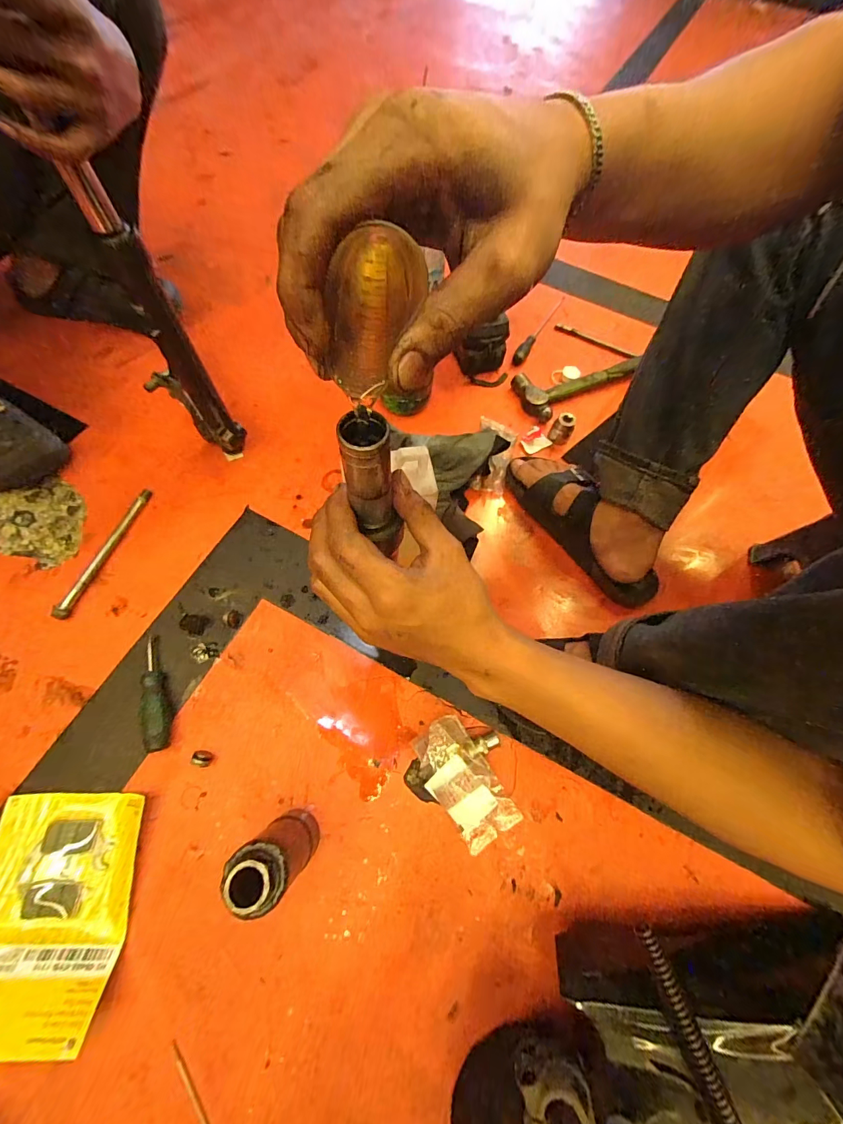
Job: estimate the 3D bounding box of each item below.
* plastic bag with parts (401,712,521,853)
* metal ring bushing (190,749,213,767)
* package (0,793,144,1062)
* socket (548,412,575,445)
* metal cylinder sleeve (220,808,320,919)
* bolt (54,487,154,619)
[{"bbox_3d":[0.054,0.245,0.454,0.138,0.033,0.106,40,70,13],"label":"plastic bag with parts"},{"bbox_3d":[-0.245,0.221,0.447,0.018,0.024,0.016,5,64,-1],"label":"metal ring bushing"},{"bbox_3d":[-0.370,0.341,0.390,0.149,0.024,0.192,0,67,-4],"label":"package"},{"bbox_3d":[0.230,-0.214,0.655,0.028,0.051,0.033,11,67,1],"label":"socket"},{"bbox_3d":[-0.130,0.264,0.363,0.052,0.153,0.049,1,67,-3],"label":"metal cylinder sleeve"},{"bbox_3d":[-0.434,-0.017,0.545,0.020,0.020,0.201,16,67,3],"label":"bolt"}]

